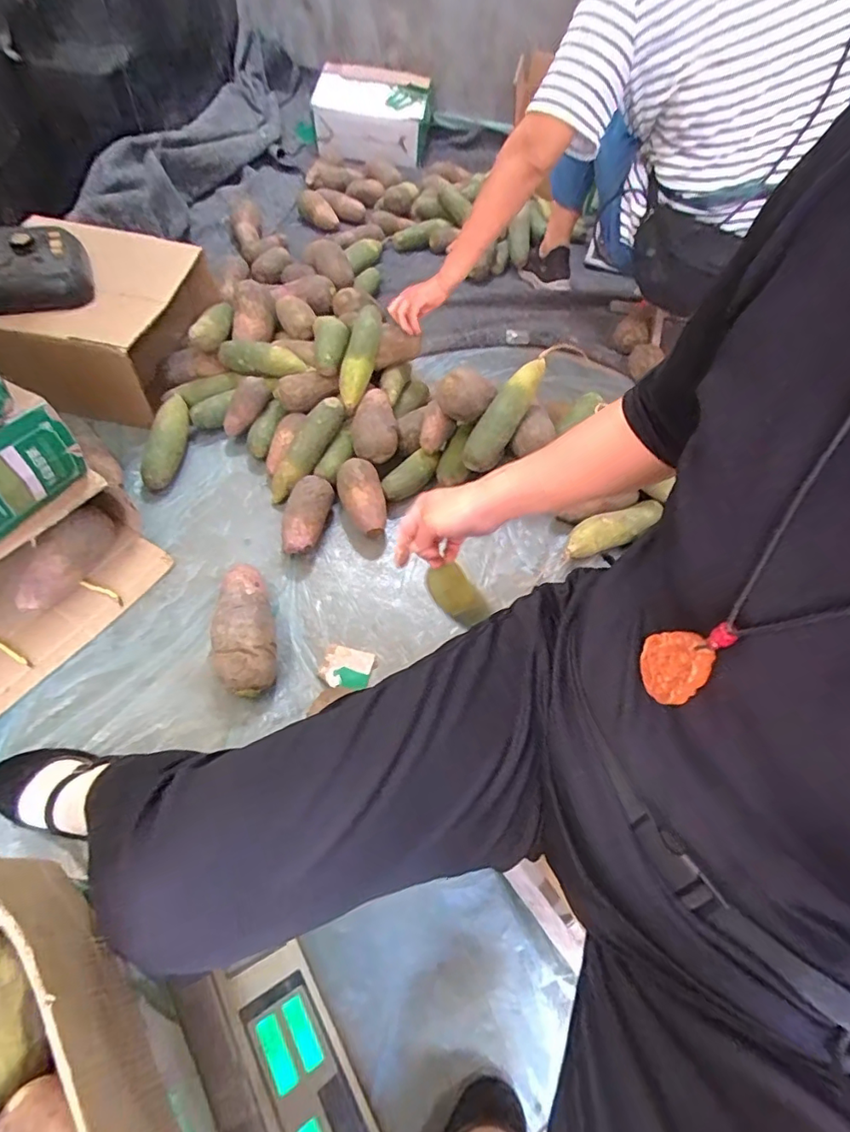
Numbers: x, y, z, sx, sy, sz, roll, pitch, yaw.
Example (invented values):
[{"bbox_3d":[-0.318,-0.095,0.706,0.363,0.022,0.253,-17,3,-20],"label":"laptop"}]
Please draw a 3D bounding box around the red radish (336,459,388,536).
[{"bbox_3d":[-0.107,-0.113,0.878,0.065,0.053,0.133,-3,70,-25],"label":"red radish"}]

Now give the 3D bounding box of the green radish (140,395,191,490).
[{"bbox_3d":[-0.460,-0.227,0.951,0.054,0.058,0.196,0,56,-5],"label":"green radish"}]

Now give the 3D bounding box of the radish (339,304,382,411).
[{"bbox_3d":[-0.118,-0.374,0.943,0.055,0.056,0.192,12,78,3],"label":"radish"}]

